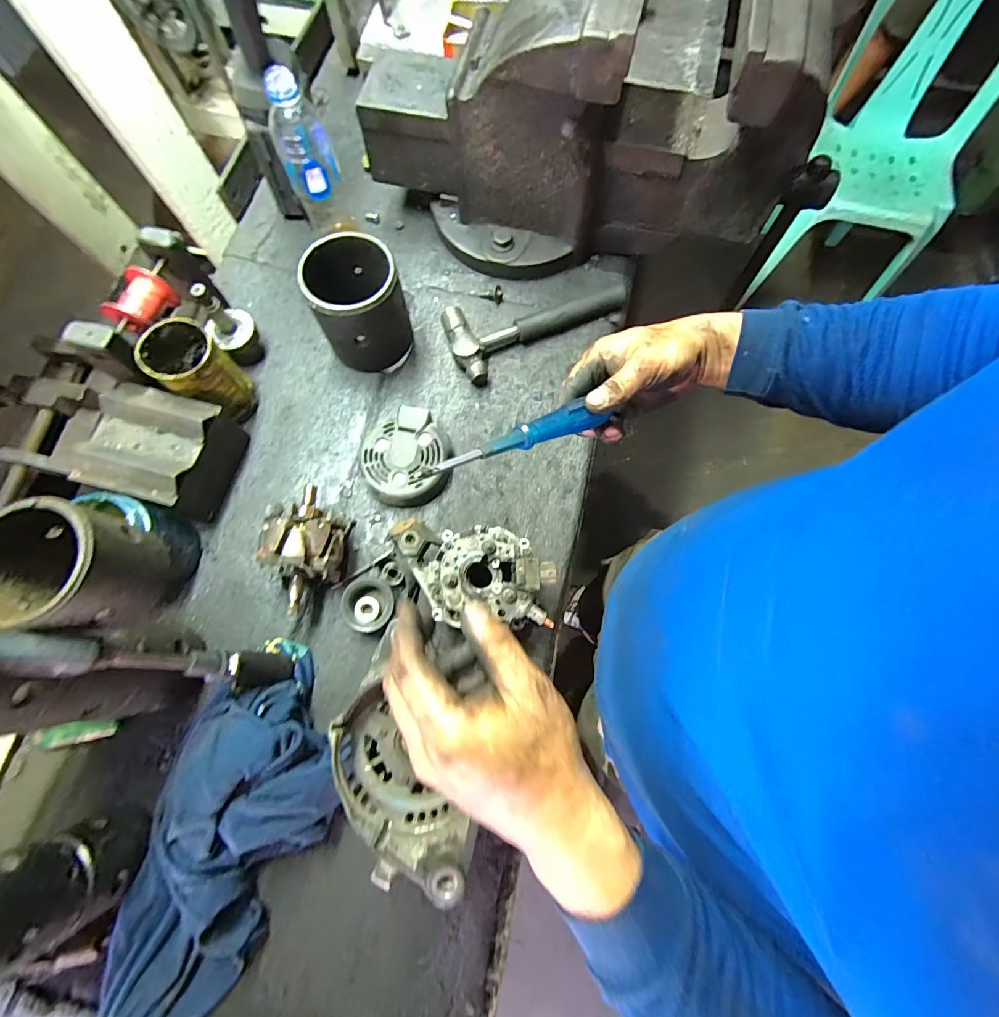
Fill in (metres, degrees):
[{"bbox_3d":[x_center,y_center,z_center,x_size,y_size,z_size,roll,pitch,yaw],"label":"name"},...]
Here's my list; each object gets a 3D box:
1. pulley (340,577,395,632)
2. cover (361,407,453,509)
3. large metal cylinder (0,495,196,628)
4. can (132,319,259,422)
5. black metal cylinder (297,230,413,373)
[{"bbox_3d":[-0.147,0.107,0.501,0.052,0.026,0.056,0,74,1],"label":"pulley"},{"bbox_3d":[-0.112,-0.063,0.550,0.103,0.030,0.120,1,74,1],"label":"cover"},{"bbox_3d":[-0.317,0.044,0.334,0.093,0.085,0.085,12,74,4],"label":"large metal cylinder"},{"bbox_3d":[-0.352,-0.158,0.530,0.085,0.118,0.071,35,77,10],"label":"can"},{"bbox_3d":[-0.172,-0.255,0.555,0.103,0.125,0.117,-18,74,-5],"label":"black metal cylinder"}]

